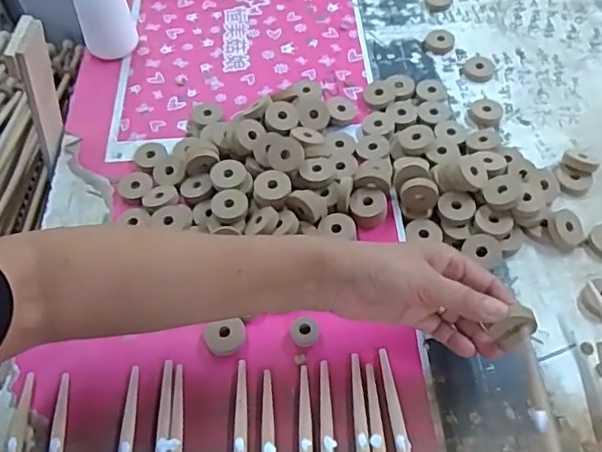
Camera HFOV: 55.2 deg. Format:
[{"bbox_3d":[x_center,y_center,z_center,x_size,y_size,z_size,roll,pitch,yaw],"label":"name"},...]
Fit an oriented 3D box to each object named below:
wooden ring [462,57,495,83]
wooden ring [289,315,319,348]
[{"bbox_3d":[0.211,-0.186,0.683,0.035,0.006,0.042,22,61,17],"label":"wooden ring"},{"bbox_3d":[0.003,0.091,0.495,0.024,0.005,0.026,-2,56,2],"label":"wooden ring"}]

